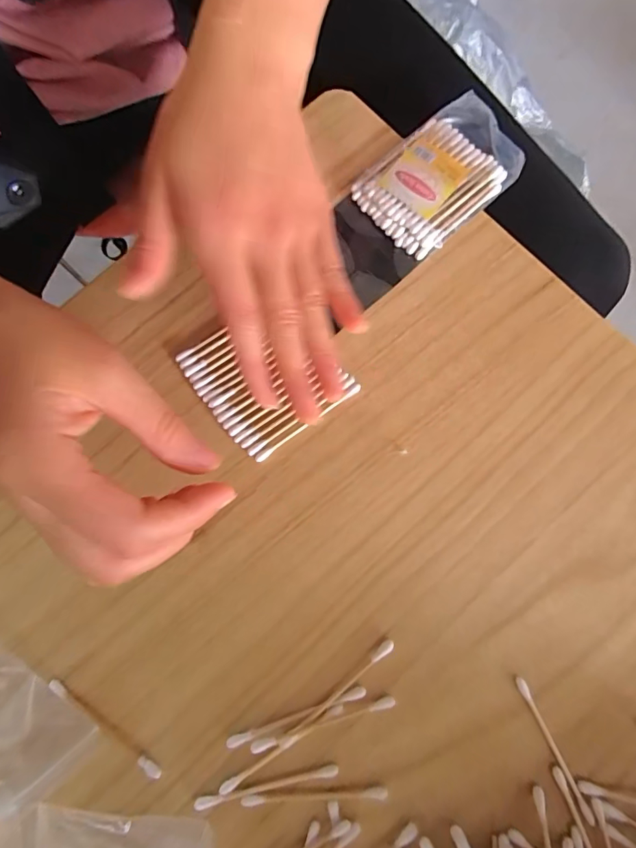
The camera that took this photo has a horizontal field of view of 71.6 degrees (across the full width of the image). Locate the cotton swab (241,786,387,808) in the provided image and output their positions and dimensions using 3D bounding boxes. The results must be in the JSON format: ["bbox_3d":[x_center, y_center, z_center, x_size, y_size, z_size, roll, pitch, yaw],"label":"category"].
[{"bbox_3d":[-0.002,0.180,0.212,0.069,0.004,0.005,-4,79,1],"label":"cotton swab"}]

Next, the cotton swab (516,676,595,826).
[{"bbox_3d":[0.115,0.157,0.214,0.005,0.005,0.066,-24,80,-3],"label":"cotton swab"}]

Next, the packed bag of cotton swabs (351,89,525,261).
[{"bbox_3d":[0.076,-0.153,0.270,0.105,0.010,0.064,-42,81,-6],"label":"packed bag of cotton swabs"}]

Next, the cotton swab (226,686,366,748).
[{"bbox_3d":[-0.011,0.145,0.218,0.072,0.004,0.005,-20,80,-2],"label":"cotton swab"}]

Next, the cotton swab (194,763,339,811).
[{"bbox_3d":[-0.025,0.176,0.213,0.070,0.004,0.006,-13,79,-1],"label":"cotton swab"}]

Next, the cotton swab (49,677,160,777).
[{"bbox_3d":[-0.106,0.151,0.219,0.070,0.004,0.005,34,82,7],"label":"cotton swab"}]

